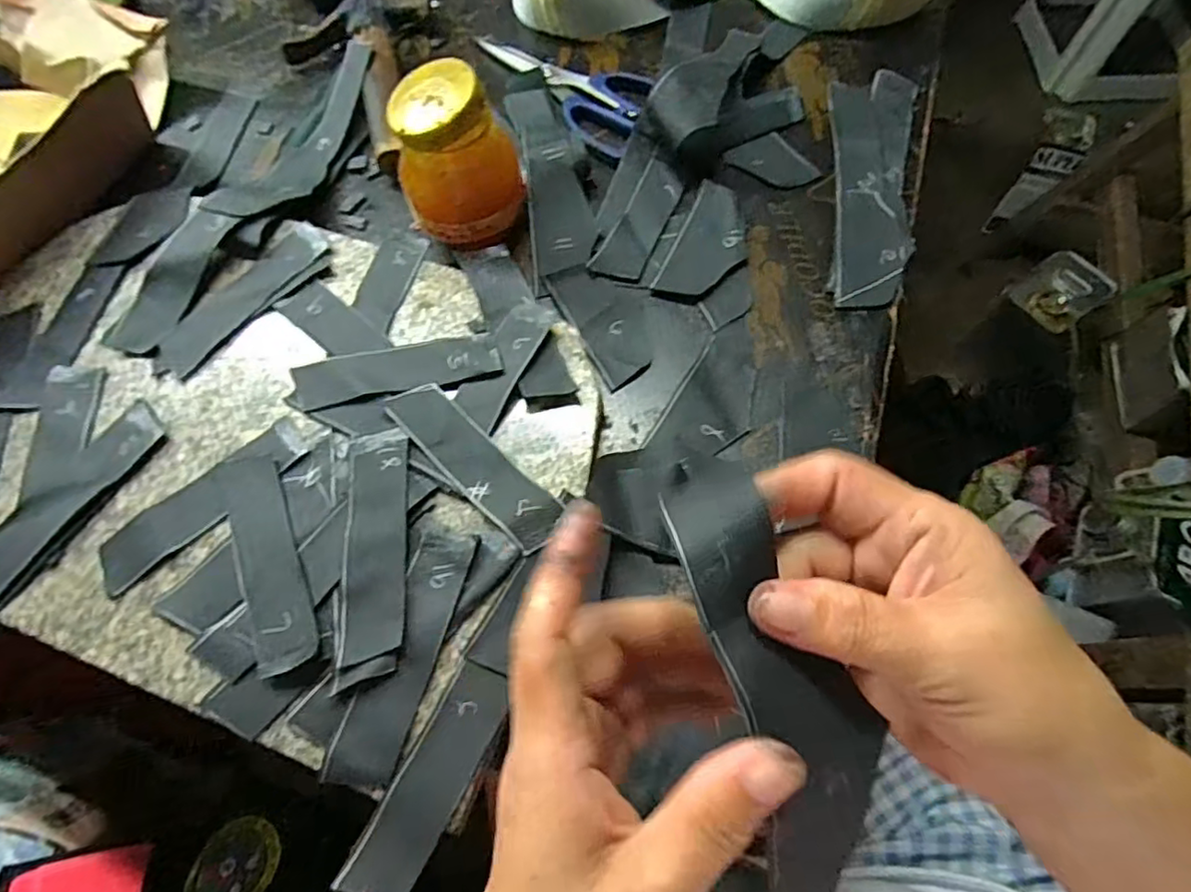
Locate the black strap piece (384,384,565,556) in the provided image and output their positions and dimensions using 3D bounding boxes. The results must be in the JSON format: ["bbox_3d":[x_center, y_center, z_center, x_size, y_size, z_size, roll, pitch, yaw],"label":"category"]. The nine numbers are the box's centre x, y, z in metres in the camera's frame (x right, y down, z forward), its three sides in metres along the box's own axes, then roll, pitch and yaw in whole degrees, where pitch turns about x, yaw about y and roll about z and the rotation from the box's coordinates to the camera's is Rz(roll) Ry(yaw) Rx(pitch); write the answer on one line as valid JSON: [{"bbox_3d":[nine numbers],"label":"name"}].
[{"bbox_3d":[-0.064,0.007,0.329,0.112,0.006,0.030,42,66,18],"label":"black strap piece"}]

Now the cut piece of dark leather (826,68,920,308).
[{"bbox_3d":[0.187,-0.180,0.428,0.054,0.011,0.206,10,65,6],"label":"cut piece of dark leather"}]

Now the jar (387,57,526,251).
[{"bbox_3d":[-0.084,-0.168,0.380,0.061,0.095,0.061,0,65,1],"label":"jar"}]

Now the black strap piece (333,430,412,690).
[{"bbox_3d":[-0.108,0.050,0.308,0.030,0.004,0.123,-4,66,-5],"label":"black strap piece"}]

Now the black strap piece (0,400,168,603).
[{"bbox_3d":[-0.280,0.028,0.329,0.035,0.004,0.118,32,69,15],"label":"black strap piece"}]

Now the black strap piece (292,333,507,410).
[{"bbox_3d":[-0.113,-0.043,0.355,0.116,0.006,0.032,-11,61,-2],"label":"black strap piece"}]

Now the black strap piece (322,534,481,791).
[{"bbox_3d":[-0.087,0.096,0.292,0.029,0.005,0.115,15,66,8],"label":"black strap piece"}]

